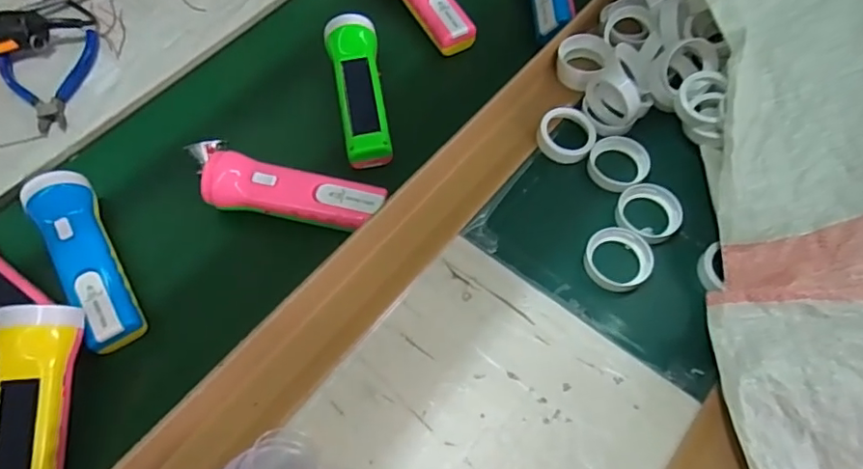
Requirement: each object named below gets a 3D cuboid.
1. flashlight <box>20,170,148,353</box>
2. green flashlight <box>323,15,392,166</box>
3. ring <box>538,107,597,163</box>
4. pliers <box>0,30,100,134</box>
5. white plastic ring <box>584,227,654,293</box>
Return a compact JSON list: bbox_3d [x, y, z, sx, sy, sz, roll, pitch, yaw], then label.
[{"bbox_3d":[-0.288,0.018,0.469,0.048,0.047,0.170,-30,65,-16],"label":"flashlight"},{"bbox_3d":[-0.069,-0.144,0.552,0.049,0.042,0.166,-10,59,-8],"label":"green flashlight"},{"bbox_3d":[0.127,-0.094,0.524,0.053,0.013,0.052,18,78,4],"label":"ring"},{"bbox_3d":[-0.397,-0.163,0.589,0.102,0.012,0.133,-25,62,-16],"label":"pliers"},{"bbox_3d":[0.158,0.021,0.473,0.055,0.016,0.055,1,59,-1],"label":"white plastic ring"}]

